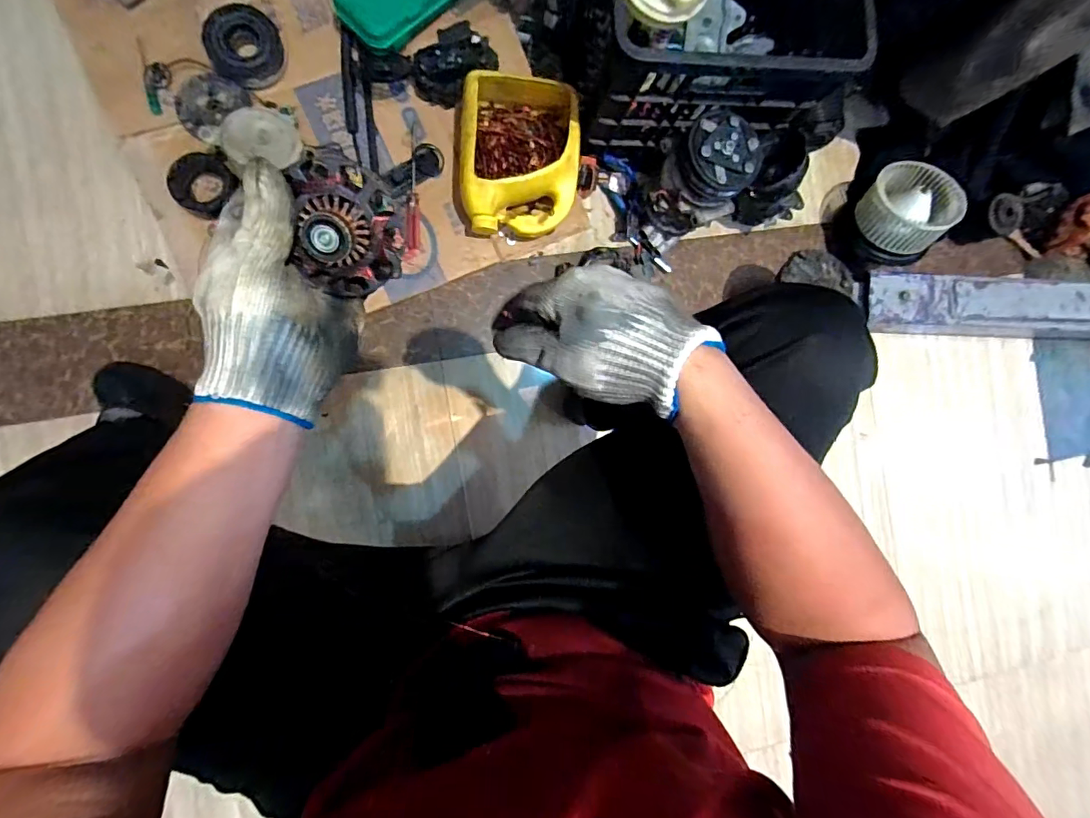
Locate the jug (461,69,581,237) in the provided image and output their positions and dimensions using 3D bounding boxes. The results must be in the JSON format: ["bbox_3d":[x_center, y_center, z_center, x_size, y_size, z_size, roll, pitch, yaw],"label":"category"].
[{"bbox_3d":[-0.040,-0.392,0.750,0.178,0.078,0.232,-3,91,-9],"label":"jug"}]

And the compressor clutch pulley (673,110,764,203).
[{"bbox_3d":[0.250,-0.365,0.684,0.112,0.059,0.106,0,90,-9],"label":"compressor clutch pulley"}]

